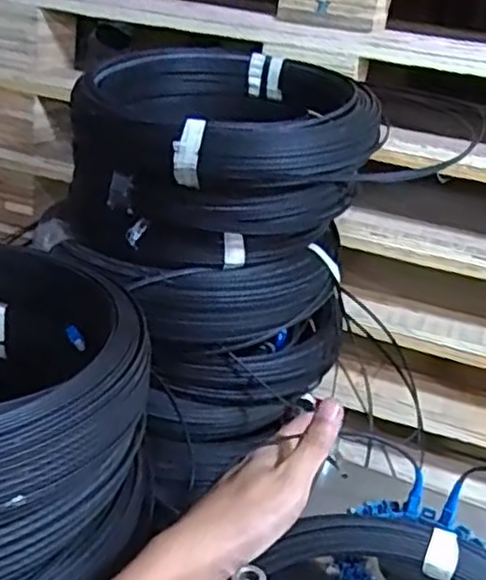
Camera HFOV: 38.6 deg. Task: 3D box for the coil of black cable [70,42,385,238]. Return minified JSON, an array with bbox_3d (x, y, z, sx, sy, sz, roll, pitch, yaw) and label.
[{"bbox_3d":[-0.029,-0.165,0.727,0.271,0.126,0.264,6,25,-3],"label":"coil of black cable"}]

